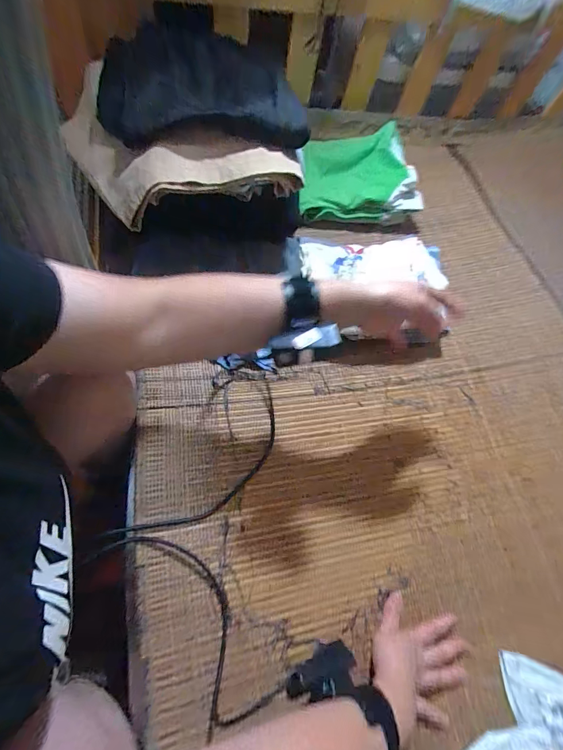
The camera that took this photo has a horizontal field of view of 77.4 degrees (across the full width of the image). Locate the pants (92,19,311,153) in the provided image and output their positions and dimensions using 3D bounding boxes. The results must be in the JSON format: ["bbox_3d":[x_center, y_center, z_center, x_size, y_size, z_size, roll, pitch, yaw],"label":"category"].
[{"bbox_3d":[-0.104,-0.390,0.472,0.267,0.062,0.215,-5,67,-9],"label":"pants"}]

